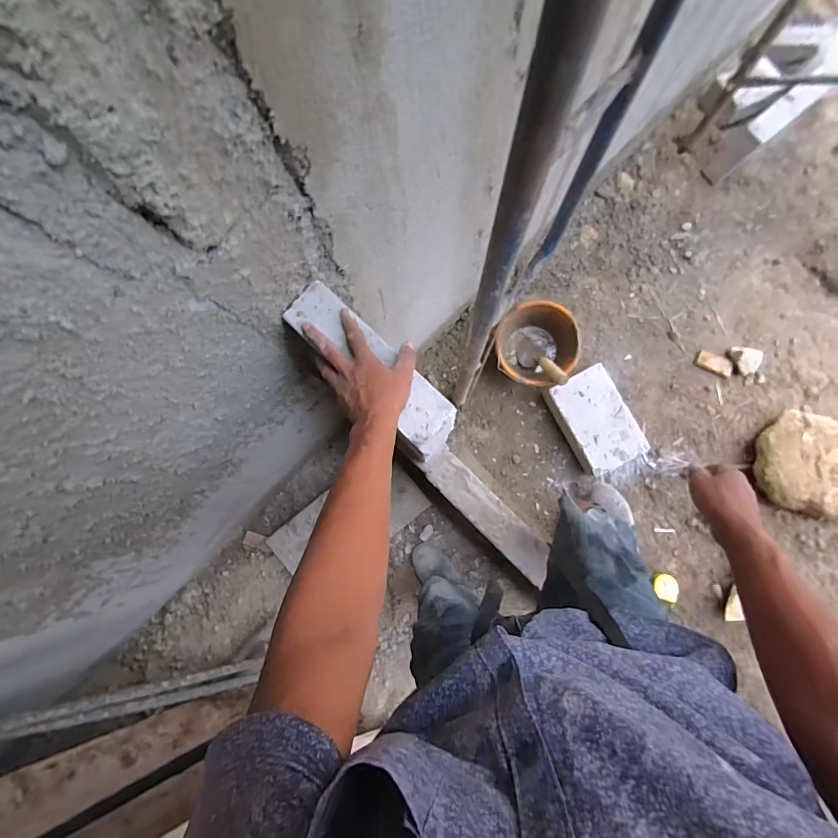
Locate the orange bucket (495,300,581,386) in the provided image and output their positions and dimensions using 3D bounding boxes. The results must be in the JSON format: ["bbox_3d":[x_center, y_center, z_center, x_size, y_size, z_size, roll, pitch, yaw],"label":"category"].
[{"bbox_3d":[0.360,-0.212,1.306,0.241,0.197,0.239,0,83,3],"label":"orange bucket"}]

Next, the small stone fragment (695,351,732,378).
[{"bbox_3d":[0.992,-0.186,1.366,0.115,0.016,0.056,24,84,6],"label":"small stone fragment"}]

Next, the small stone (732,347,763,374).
[{"bbox_3d":[1.076,-0.198,1.345,0.063,0.062,0.105,-33,82,-2],"label":"small stone"}]

